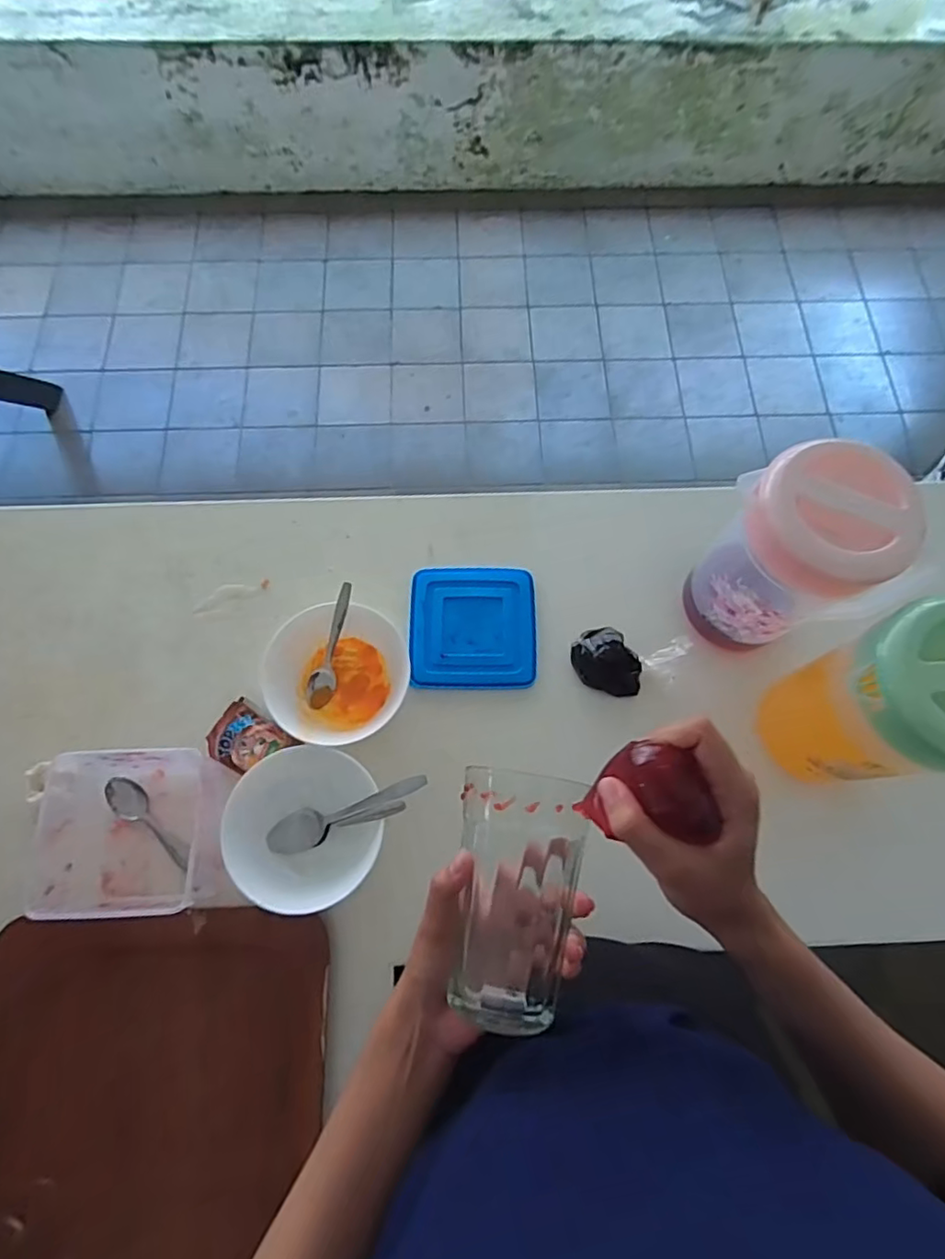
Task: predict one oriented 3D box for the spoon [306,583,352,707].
[{"bbox_3d":[-0.148,0.016,0.631,0.025,0.019,0.132,15,96,4],"label":"spoon"}]

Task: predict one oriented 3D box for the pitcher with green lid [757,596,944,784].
[{"bbox_3d":[0.350,0.065,0.521,0.113,0.213,0.111,-31,75,-10],"label":"pitcher with green lid"}]

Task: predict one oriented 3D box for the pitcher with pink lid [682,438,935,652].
[{"bbox_3d":[0.287,-0.064,0.556,0.108,0.205,0.112,-17,73,-6],"label":"pitcher with pink lid"}]

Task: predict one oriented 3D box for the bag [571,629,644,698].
[{"bbox_3d":[0.143,0.036,0.638,0.058,0.028,0.079,-36,76,-12],"label":"bag"}]

